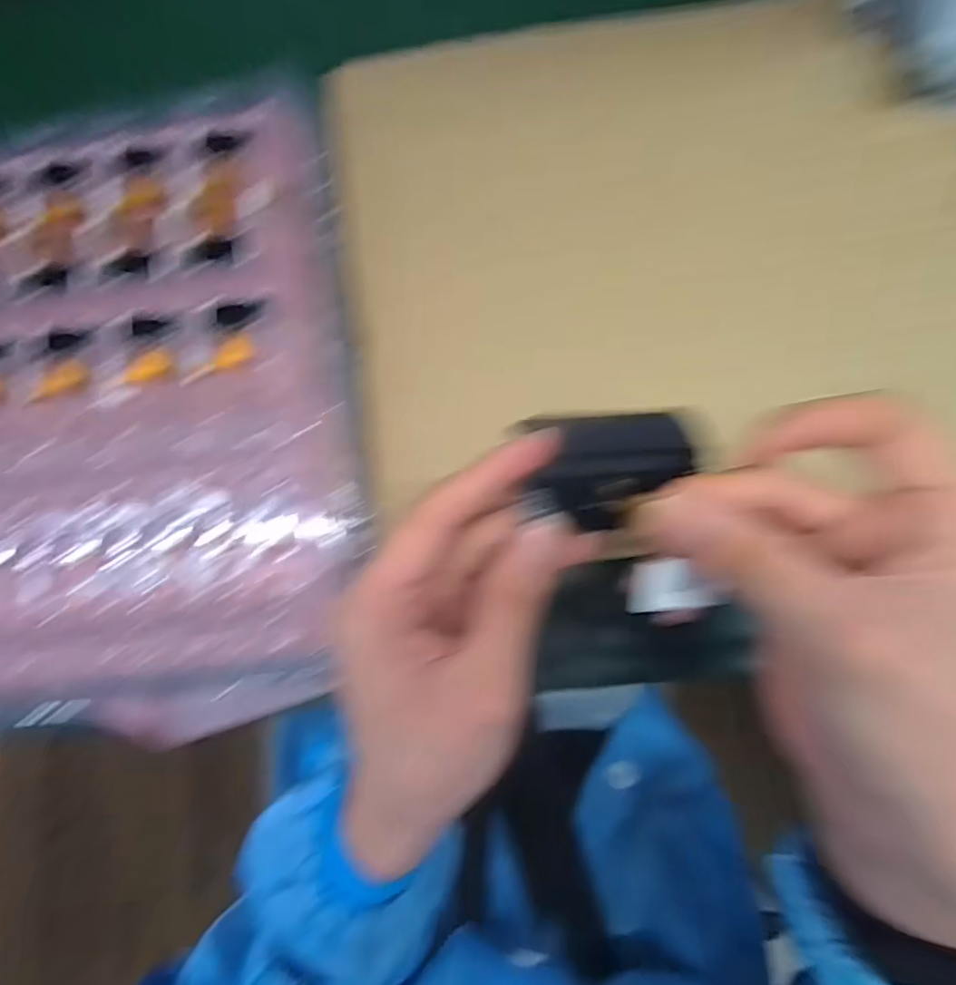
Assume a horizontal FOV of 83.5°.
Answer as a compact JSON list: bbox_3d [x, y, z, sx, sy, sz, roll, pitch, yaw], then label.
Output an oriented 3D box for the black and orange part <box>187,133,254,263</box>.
[{"bbox_3d":[-0.136,-0.154,0.280,0.025,0.004,0.069,5,81,4],"label":"black and orange part"}]

